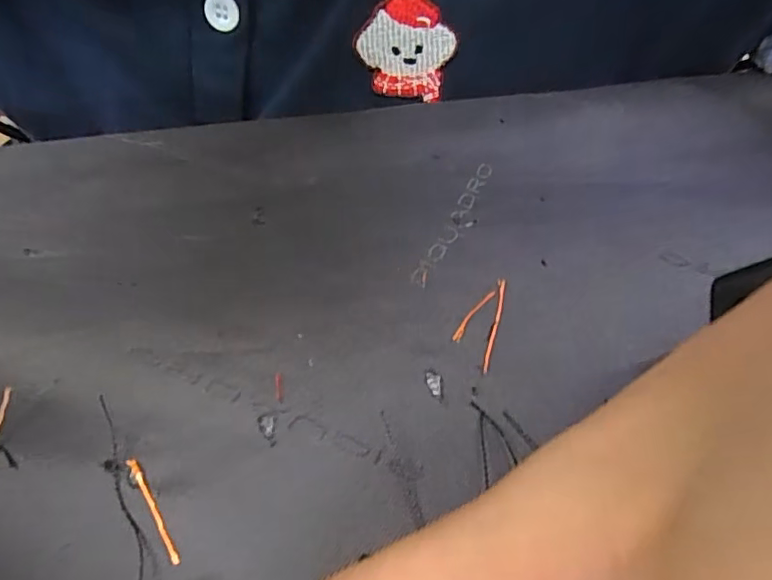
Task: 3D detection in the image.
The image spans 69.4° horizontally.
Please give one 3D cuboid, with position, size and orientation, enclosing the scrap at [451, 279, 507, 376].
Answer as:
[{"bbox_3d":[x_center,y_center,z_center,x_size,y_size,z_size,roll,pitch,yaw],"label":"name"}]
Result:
[{"bbox_3d":[0.021,0.005,0.122,0.009,0.004,0.025,16,51,10],"label":"scrap"}]

